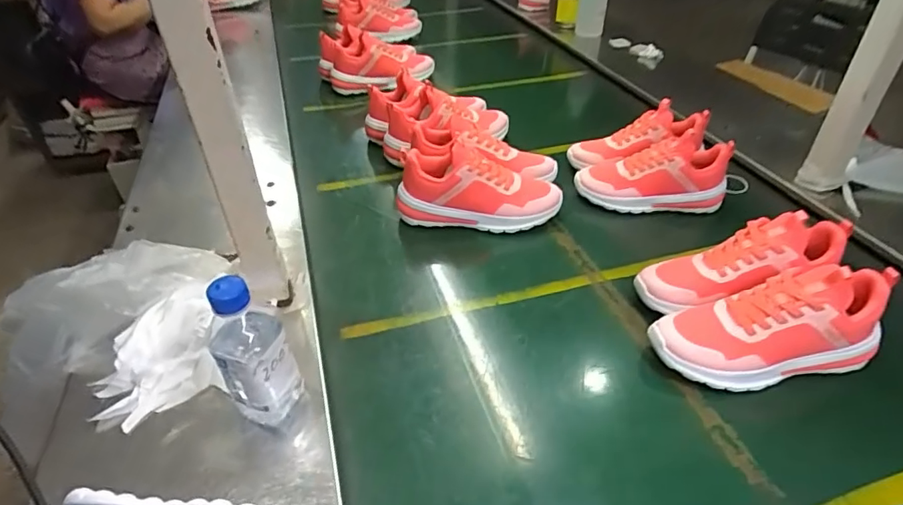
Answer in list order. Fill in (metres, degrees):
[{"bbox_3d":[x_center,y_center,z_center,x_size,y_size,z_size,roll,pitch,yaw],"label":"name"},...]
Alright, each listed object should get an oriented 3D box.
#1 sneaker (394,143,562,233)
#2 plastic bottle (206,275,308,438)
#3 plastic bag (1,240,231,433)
[{"bbox_3d":[0.041,-0.100,0.799,0.253,0.111,0.078,2,41,7],"label":"sneaker"},{"bbox_3d":[-0.187,0.100,0.489,0.068,0.183,0.066,-31,47,-29],"label":"plastic bottle"},{"bbox_3d":[-0.357,0.070,0.575,0.235,0.086,0.188,22,46,27],"label":"plastic bag"}]

